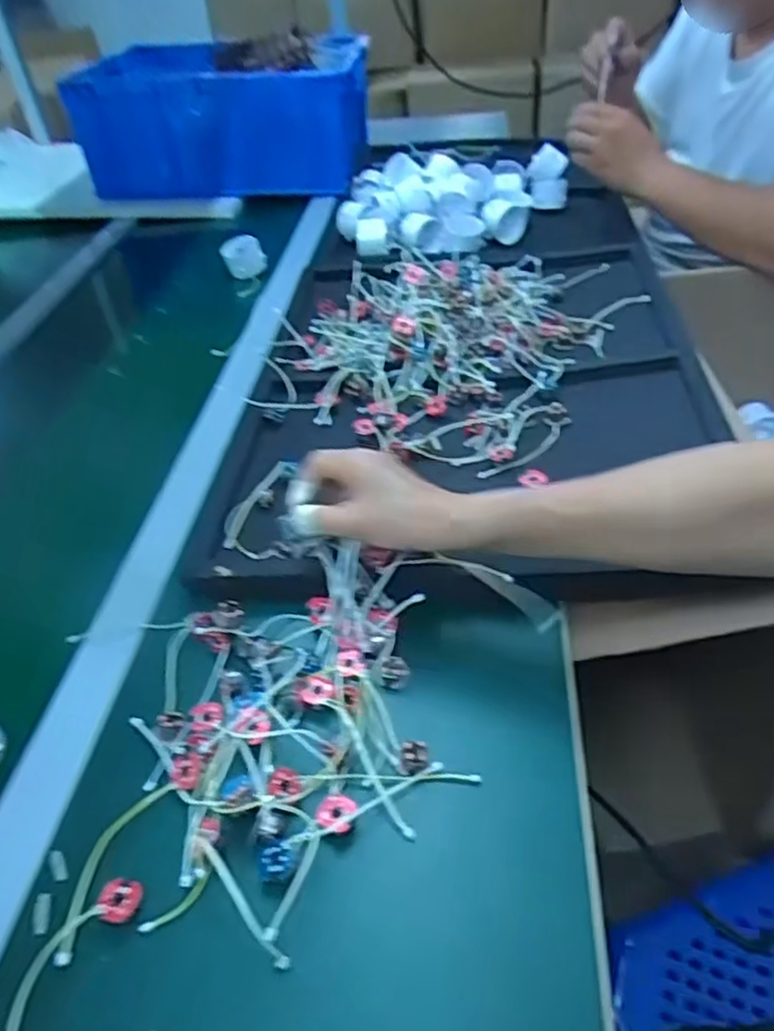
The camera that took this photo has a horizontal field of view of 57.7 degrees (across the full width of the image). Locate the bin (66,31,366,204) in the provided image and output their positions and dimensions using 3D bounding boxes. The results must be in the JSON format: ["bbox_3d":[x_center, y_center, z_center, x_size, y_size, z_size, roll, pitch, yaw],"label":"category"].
[{"bbox_3d":[-0.269,-0.699,1.225,0.458,0.181,0.258,6,47,12],"label":"bin"}]

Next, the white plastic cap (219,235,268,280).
[{"bbox_3d":[-0.200,-0.362,0.982,0.057,0.048,0.030,-16,47,-9],"label":"white plastic cap"}]

